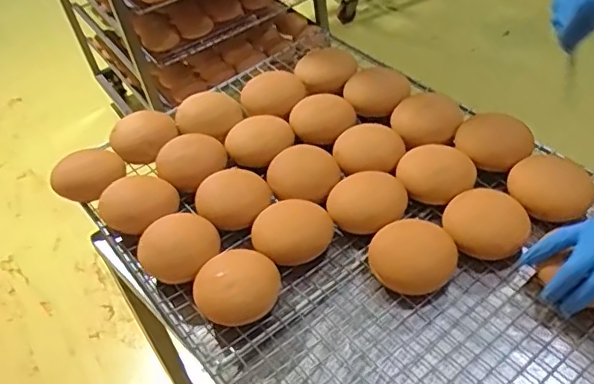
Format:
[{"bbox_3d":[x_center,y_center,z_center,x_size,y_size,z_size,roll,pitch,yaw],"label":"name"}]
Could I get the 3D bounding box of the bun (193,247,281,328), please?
[{"bbox_3d":[-0.069,0.110,0.648,0.087,0.053,0.080,-4,45,4],"label":"bun"}]

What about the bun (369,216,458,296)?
[{"bbox_3d":[0.133,0.076,0.665,0.092,0.046,0.082,23,53,27],"label":"bun"}]

